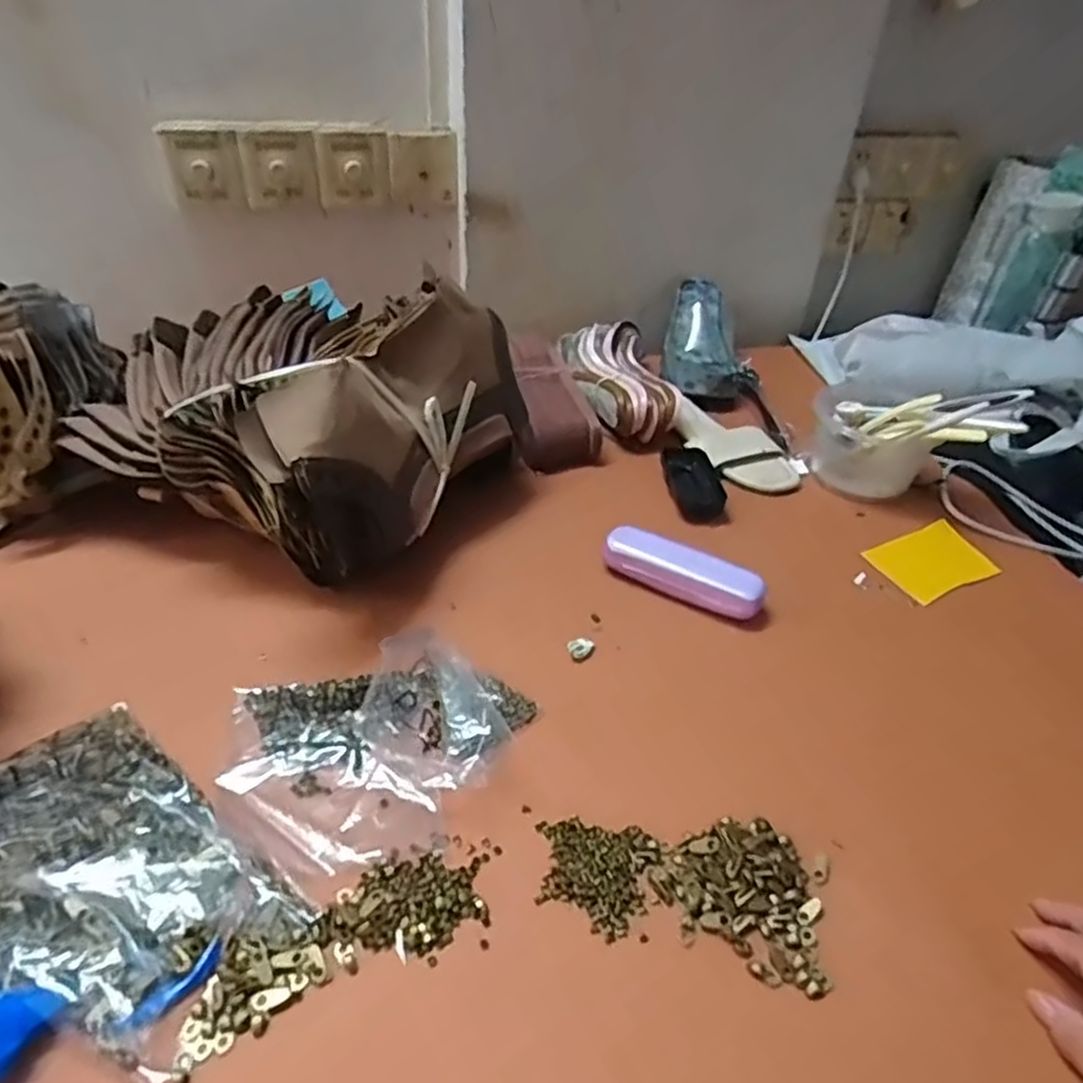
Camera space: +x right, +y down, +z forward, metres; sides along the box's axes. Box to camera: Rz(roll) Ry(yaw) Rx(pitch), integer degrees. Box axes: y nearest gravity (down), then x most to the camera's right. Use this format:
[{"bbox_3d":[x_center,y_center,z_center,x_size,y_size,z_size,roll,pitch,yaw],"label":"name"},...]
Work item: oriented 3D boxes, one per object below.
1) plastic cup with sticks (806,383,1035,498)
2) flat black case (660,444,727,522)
[{"bbox_3d":[0.366,-0.101,0.732,0.092,0.131,0.180,-25,45,-33],"label":"plastic cup with sticks"},{"bbox_3d":[0.160,-0.068,0.772,0.053,0.017,0.130,-1,37,-7],"label":"flat black case"}]

